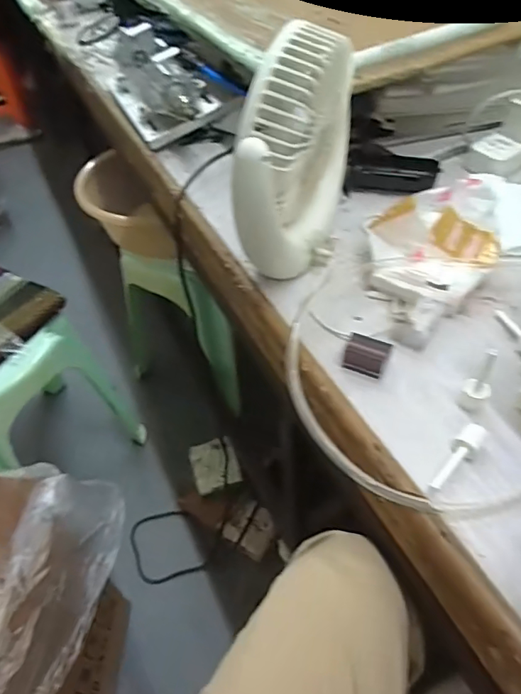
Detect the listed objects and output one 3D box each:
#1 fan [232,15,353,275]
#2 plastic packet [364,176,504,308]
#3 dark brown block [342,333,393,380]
[{"bbox_3d":[0.033,-0.184,0.476,0.079,0.205,0.190,9,50,12],"label":"fan"},{"bbox_3d":[0.170,-0.110,0.492,0.123,0.059,0.136,17,52,19],"label":"plastic packet"},{"bbox_3d":[0.092,0.008,0.430,0.036,0.025,0.022,12,51,14],"label":"dark brown block"}]

